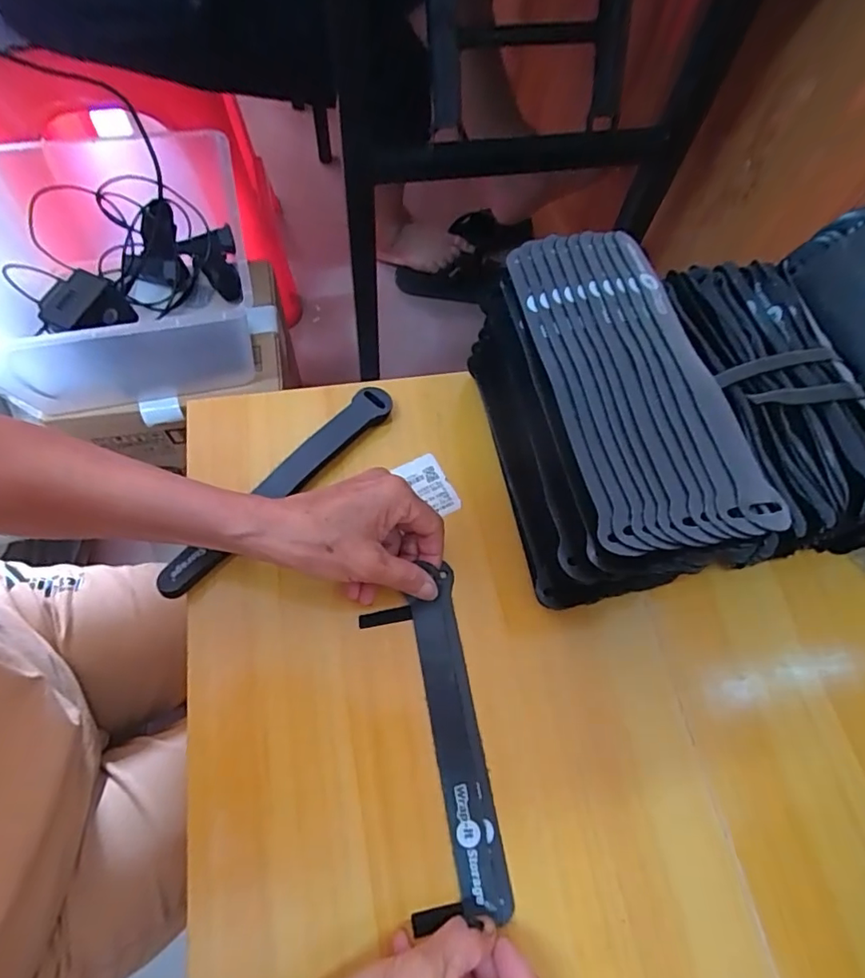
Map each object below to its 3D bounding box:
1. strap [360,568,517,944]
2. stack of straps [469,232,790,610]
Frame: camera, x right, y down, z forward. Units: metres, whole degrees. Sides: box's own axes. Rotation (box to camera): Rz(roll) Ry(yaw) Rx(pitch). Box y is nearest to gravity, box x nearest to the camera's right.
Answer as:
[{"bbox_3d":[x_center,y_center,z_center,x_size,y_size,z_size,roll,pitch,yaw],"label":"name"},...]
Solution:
[{"bbox_3d":[0.000,0.145,0.314,0.055,0.011,0.186,-9,69,-6],"label":"strap"},{"bbox_3d":[0.096,-0.039,0.331,0.106,0.107,0.203,-10,66,-8],"label":"stack of straps"}]

